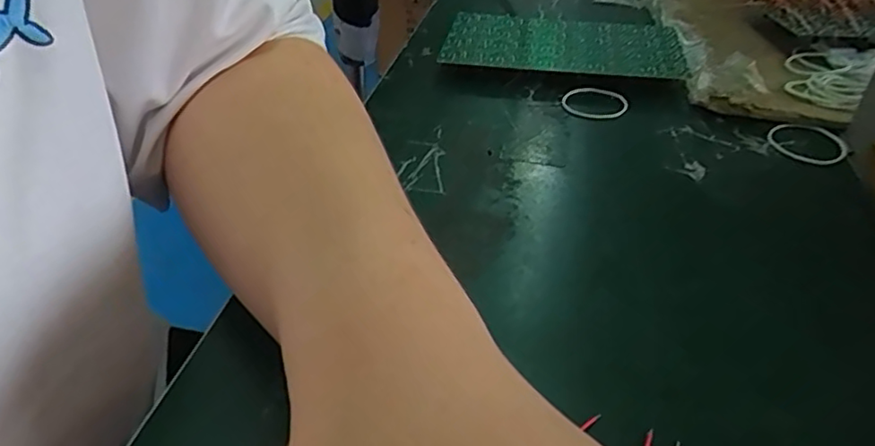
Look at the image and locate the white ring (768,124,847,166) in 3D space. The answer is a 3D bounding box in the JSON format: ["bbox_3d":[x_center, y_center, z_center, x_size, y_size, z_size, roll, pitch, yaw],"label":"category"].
[{"bbox_3d":[0.230,-0.049,0.385,0.042,0.008,0.045,-1,45,1],"label":"white ring"}]

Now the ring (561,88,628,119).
[{"bbox_3d":[0.110,-0.084,0.429,0.042,0.010,0.036,-19,49,-14],"label":"ring"}]

